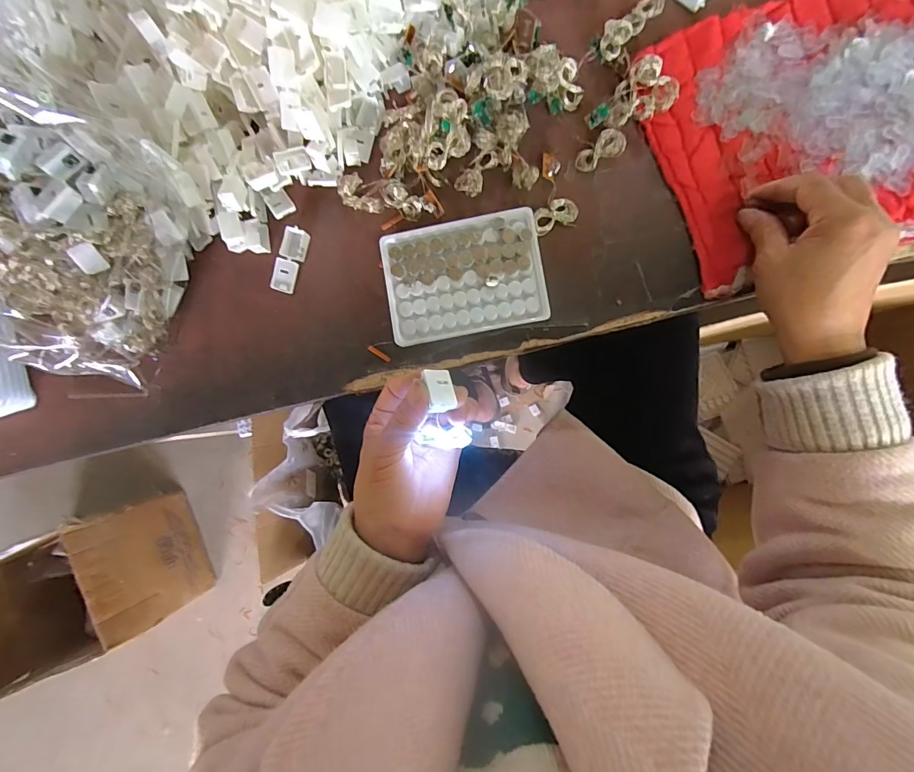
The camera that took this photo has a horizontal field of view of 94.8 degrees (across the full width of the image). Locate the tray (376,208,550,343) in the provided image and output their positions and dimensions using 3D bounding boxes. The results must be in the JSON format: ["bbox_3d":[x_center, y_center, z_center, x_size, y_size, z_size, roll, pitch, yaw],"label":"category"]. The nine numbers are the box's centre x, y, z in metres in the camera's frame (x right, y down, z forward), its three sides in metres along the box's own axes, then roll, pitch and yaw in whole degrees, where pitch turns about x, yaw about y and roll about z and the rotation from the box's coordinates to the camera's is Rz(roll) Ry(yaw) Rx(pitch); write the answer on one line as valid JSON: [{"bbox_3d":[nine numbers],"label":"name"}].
[{"bbox_3d":[0.005,-0.092,0.354,0.129,0.012,0.095,-10,88,5],"label":"tray"}]

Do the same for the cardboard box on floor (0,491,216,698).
[{"bbox_3d":[-0.874,0.474,0.972,0.417,0.273,0.271,-25,87,4],"label":"cardboard box on floor"}]

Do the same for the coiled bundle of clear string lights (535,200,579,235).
[{"bbox_3d":[0.083,-0.143,0.352,0.037,0.006,0.024,-13,88,4],"label":"coiled bundle of clear string lights"}]

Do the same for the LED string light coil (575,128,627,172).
[{"bbox_3d":[0.118,-0.195,0.348,0.041,0.005,0.022,-29,87,20],"label":"LED string light coil"}]

